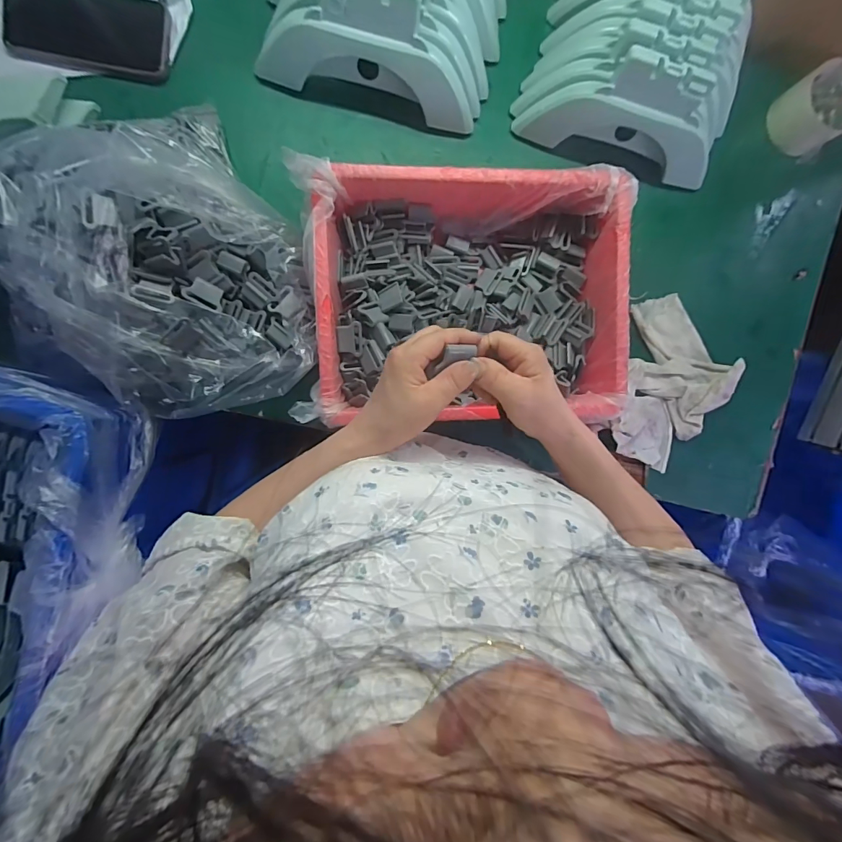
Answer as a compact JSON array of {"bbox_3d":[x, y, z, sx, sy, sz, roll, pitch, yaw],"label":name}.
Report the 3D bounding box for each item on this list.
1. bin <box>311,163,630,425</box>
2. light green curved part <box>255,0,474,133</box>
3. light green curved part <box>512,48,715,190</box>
[{"bbox_3d":[0.059,-0.138,0.478,0.342,0.081,0.263,-1,95,-6],"label":"bin"},{"bbox_3d":[-0.052,-0.397,0.438,0.249,0.104,0.062,10,93,-7],"label":"light green curved part"},{"bbox_3d":[0.248,-0.353,0.474,0.250,0.109,0.066,14,93,-7],"label":"light green curved part"}]

